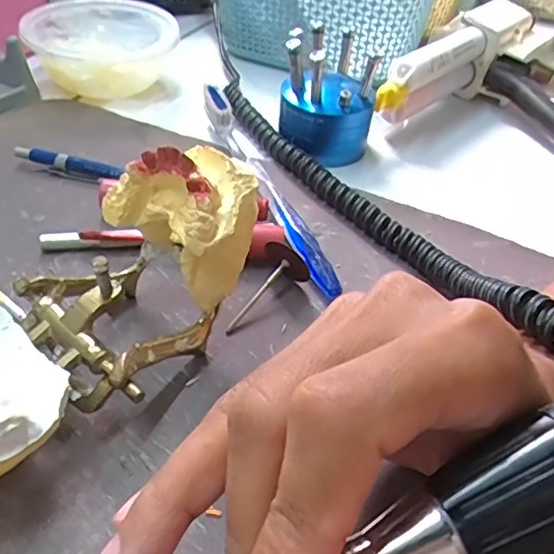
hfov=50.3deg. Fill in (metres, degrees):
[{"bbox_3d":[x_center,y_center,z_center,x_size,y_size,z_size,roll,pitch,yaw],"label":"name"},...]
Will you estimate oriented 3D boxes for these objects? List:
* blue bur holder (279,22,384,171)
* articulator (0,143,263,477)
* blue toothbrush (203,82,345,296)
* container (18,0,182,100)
[{"bbox_3d":[0.032,-0.116,0.363,0.057,0.067,0.054,7,43,1],"label":"blue bur holder"},{"bbox_3d":[-0.073,0.013,0.209,0.065,0.077,0.148,33,49,26],"label":"articulator"},{"bbox_3d":[-0.009,-0.054,0.328,0.011,0.023,0.181,-14,46,-20],"label":"blue toothbrush"},{"bbox_3d":[-0.120,-0.164,0.420,0.095,0.044,0.103,0,43,-6],"label":"container"}]

